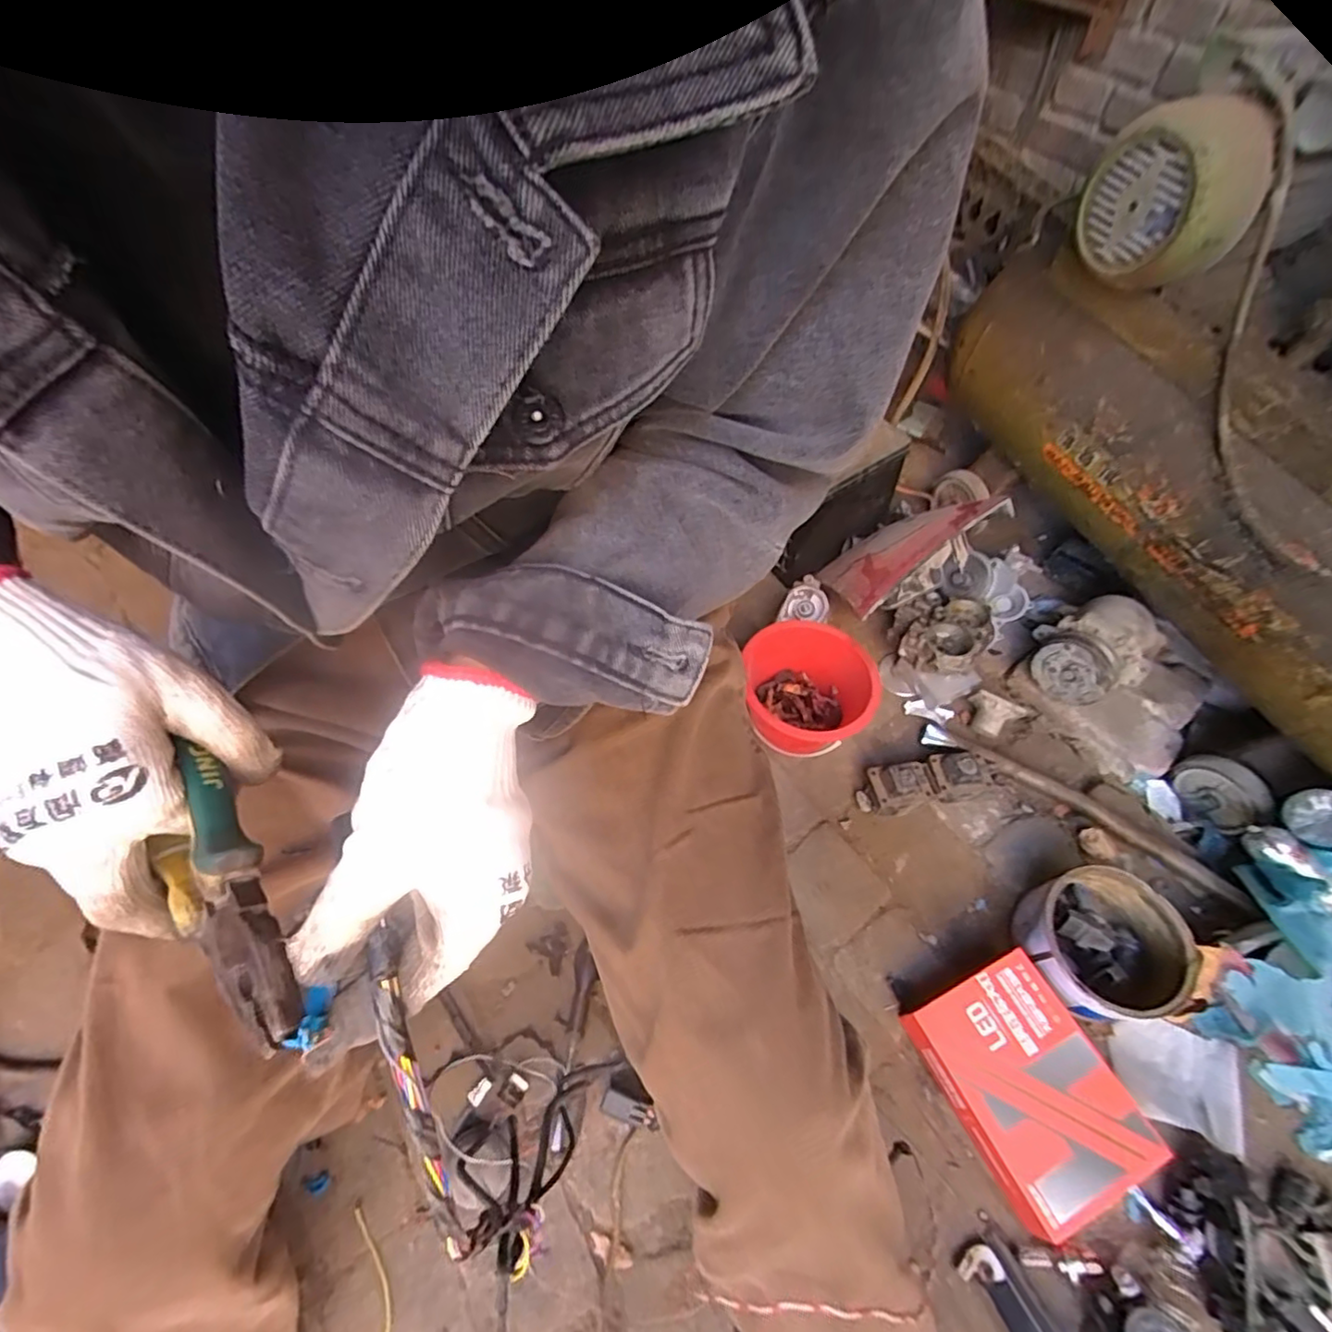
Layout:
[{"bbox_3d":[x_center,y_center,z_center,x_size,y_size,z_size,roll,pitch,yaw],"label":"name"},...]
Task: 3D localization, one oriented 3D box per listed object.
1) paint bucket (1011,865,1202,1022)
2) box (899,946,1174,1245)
[{"bbox_3d":[0.497,0.326,0.722,0.166,0.081,0.156,0,56,0],"label":"paint bucket"},{"bbox_3d":[0.376,0.436,0.652,0.154,0.055,0.210,-21,59,-14],"label":"box"}]

